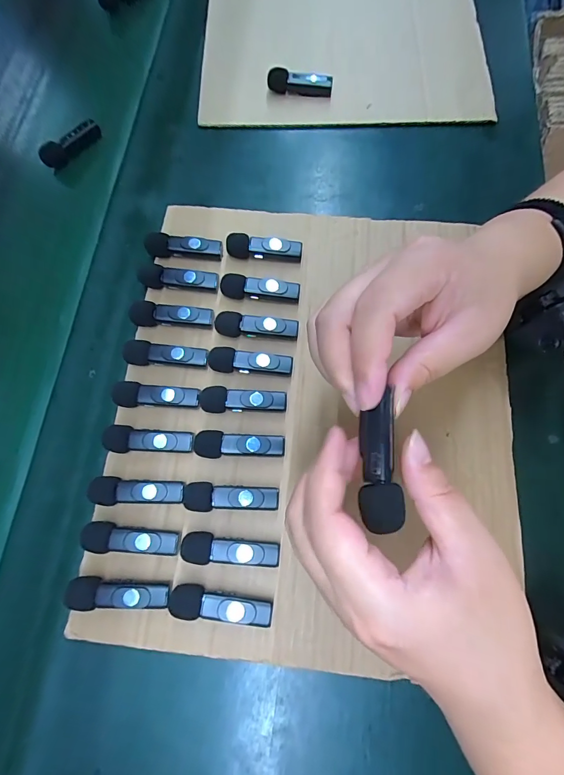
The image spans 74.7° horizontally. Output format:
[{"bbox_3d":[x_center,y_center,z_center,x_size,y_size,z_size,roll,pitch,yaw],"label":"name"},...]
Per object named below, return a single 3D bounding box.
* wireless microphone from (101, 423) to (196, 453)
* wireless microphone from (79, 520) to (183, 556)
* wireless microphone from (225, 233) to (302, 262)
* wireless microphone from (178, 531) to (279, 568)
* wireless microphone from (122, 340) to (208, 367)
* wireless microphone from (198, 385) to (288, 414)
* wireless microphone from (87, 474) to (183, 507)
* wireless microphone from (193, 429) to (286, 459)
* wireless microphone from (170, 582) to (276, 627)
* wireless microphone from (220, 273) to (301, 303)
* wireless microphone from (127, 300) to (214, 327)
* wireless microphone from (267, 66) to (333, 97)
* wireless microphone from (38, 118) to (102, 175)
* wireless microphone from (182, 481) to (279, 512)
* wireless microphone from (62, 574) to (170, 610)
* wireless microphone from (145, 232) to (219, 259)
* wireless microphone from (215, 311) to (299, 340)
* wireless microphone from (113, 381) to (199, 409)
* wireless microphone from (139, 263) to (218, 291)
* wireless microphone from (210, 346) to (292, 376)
[{"bbox_3d":[-0.095,0.040,0.269,0.062,0.019,0.020,6,73,2],"label":"wireless microphone"},{"bbox_3d":[-0.101,0.104,0.251,0.064,0.016,0.018,8,73,3],"label":"wireless microphone"},{"bbox_3d":[-0.015,-0.117,0.317,0.063,0.017,0.016,7,73,3],"label":"wireless microphone"},{"bbox_3d":[-0.034,0.109,0.248,0.064,0.018,0.018,4,73,2],"label":"wireless microphone"},{"bbox_3d":[-0.090,-0.025,0.290,0.063,0.015,0.018,4,73,2],"label":"wireless microphone"},{"bbox_3d":[-0.029,0.011,0.278,0.064,0.014,0.019,4,73,2],"label":"wireless microphone"},{"bbox_3d":[-0.101,0.074,0.260,0.064,0.016,0.019,4,73,2],"label":"wireless microphone"},{"bbox_3d":[-0.031,0.043,0.269,0.065,0.015,0.019,5,73,2],"label":"wireless microphone"},{"bbox_3d":[-0.039,0.141,0.239,0.065,0.018,0.018,9,73,3],"label":"wireless microphone"},{"bbox_3d":[-0.018,-0.080,0.305,0.064,0.017,0.017,8,73,3],"label":"wireless microphone"},{"bbox_3d":[-0.088,-0.057,0.300,0.066,0.017,0.017,4,73,2],"label":"wireless microphone"},{"bbox_3d":[0.018,-0.306,0.371,0.064,0.019,0.014,9,73,3],"label":"wireless microphone"},{"bbox_3d":[-0.212,-0.245,0.375,0.016,0.025,0.065,44,78,12],"label":"wireless microphone"},{"bbox_3d":[-0.035,0.078,0.259,0.065,0.015,0.019,4,73,2],"label":"wireless microphone"},{"bbox_3d":[-0.105,0.133,0.241,0.064,0.017,0.018,0,73,0],"label":"wireless microphone"},{"bbox_3d":[-0.084,-0.121,0.316,0.062,0.017,0.015,0,73,0],"label":"wireless microphone"},{"bbox_3d":[-0.020,-0.048,0.296,0.065,0.016,0.017,5,73,2],"label":"wireless microphone"},{"bbox_3d":[-0.094,0.007,0.279,0.062,0.014,0.018,4,73,2],"label":"wireless microphone"},{"bbox_3d":[-0.087,-0.091,0.306,0.066,0.013,0.017,6,73,2],"label":"wireless microphone"},{"bbox_3d":[-0.024,-0.019,0.287,0.064,0.016,0.018,5,73,2],"label":"wireless microphone"}]

